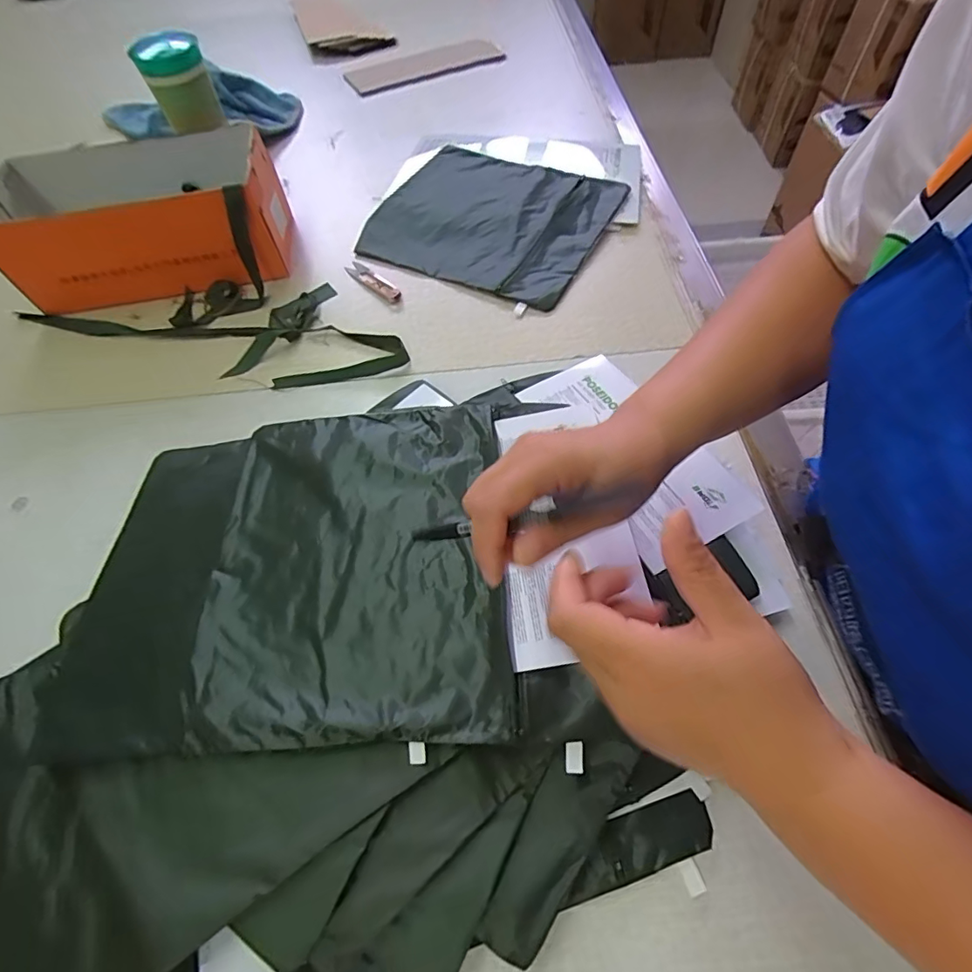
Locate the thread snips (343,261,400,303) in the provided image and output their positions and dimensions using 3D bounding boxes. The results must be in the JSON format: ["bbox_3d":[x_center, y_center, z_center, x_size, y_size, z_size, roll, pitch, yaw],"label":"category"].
[{"bbox_3d":[-0.133,-0.239,0.591,0.082,0.010,0.023,39,68,22],"label":"thread snips"}]

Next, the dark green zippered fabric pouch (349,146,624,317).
[{"bbox_3d":[0.006,-0.343,0.650,0.278,0.010,0.255,23,63,15],"label":"dark green zippered fabric pouch"}]

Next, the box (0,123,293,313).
[{"bbox_3d":[-0.374,-0.302,0.573,0.279,0.107,0.151,-12,59,-5],"label":"box"}]

